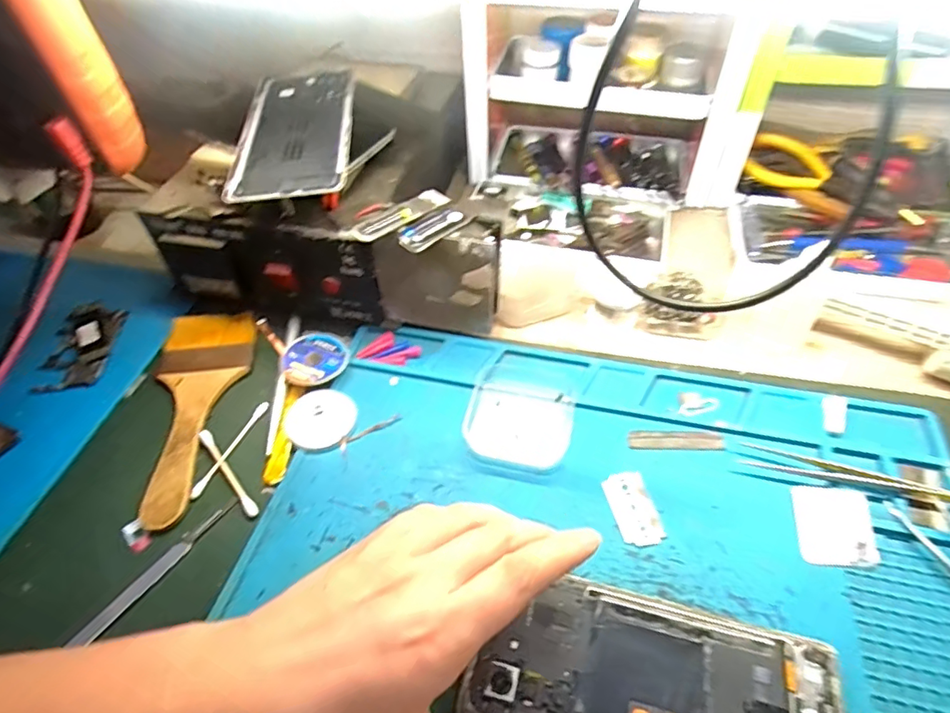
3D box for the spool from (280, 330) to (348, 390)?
[{"bbox_3d":[-0.110,0.002,0.368,0.043,0.010,0.044,-1,50,1],"label":"spool"}]

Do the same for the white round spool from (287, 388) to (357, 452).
[{"bbox_3d":[-0.098,0.040,0.339,0.042,0.009,0.041,-1,50,1],"label":"white round spool"}]

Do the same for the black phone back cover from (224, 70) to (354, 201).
[{"bbox_3d":[-0.119,-0.152,0.357,0.071,0.011,0.143,-4,50,-1],"label":"black phone back cover"}]

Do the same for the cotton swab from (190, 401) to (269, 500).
[{"bbox_3d":[-0.153,0.057,0.333,0.006,0.005,0.072,18,53,17],"label":"cotton swab"}]

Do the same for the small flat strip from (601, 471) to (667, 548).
[{"bbox_3d":[0.088,0.084,0.296,0.023,0.004,0.042,-10,51,-6],"label":"small flat strip"}]

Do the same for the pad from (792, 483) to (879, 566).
[{"bbox_3d":[0.193,0.090,0.285,0.038,0.005,0.043,6,51,7],"label":"pad"}]

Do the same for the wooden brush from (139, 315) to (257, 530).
[{"bbox_3d":[-0.191,0.033,0.348,0.063,0.010,0.155,-2,50,1],"label":"wooden brush"}]

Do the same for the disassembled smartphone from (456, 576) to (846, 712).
[{"bbox_3d":[0.079,0.146,0.237,0.157,0.005,0.075,7,51,9],"label":"disassembled smartphone"}]

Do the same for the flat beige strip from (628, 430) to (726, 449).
[{"bbox_3d":[0.122,0.050,0.324,0.056,0.004,0.013,0,50,3],"label":"flat beige strip"}]

